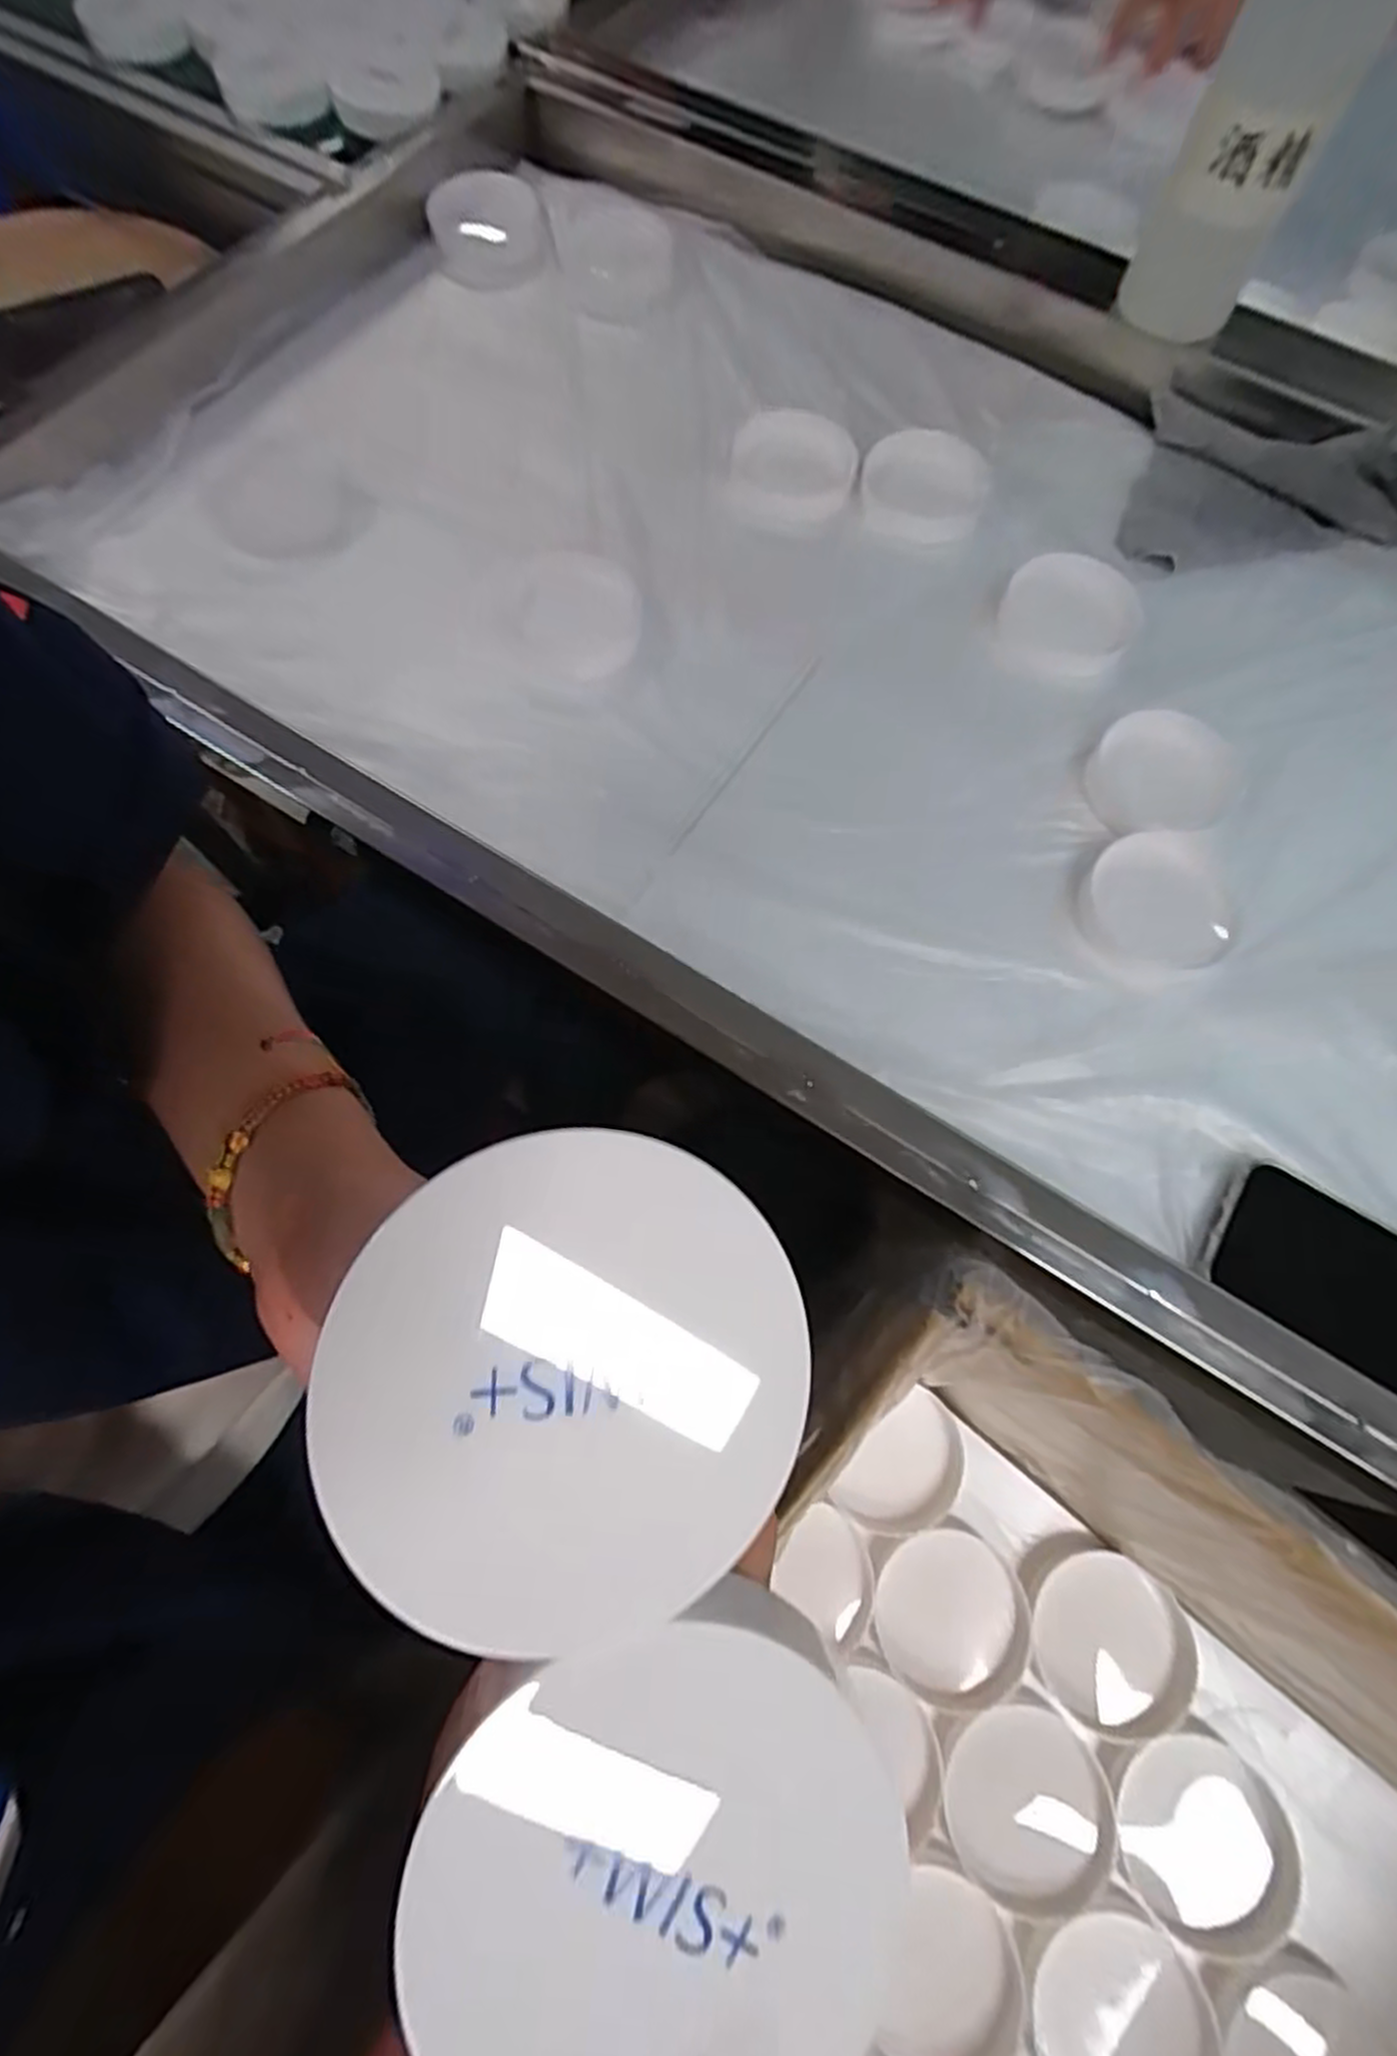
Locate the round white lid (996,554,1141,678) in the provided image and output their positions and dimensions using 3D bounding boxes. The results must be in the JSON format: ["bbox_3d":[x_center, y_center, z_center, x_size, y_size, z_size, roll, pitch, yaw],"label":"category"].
[{"bbox_3d":[0.218,-0.243,0.463,0.075,0.008,0.084,28,73,7],"label":"round white lid"}]

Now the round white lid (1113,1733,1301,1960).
[{"bbox_3d":[0.235,0.379,0.366,0.071,0.020,0.070,1,71,-2],"label":"round white lid"}]

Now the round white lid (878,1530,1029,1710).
[{"bbox_3d":[0.129,0.301,0.401,0.073,0.007,0.073,1,71,-2],"label":"round white lid"}]

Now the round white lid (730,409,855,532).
[{"bbox_3d":[0.058,-0.346,0.487,0.074,0.020,0.079,1,71,-2],"label":"round white lid"}]

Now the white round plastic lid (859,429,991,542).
[{"bbox_3d":[0.142,-0.342,0.494,0.077,0.012,0.078,1,71,-2],"label":"white round plastic lid"}]

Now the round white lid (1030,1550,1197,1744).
[{"bbox_3d":[0.212,0.311,0.402,0.076,0.020,0.071,1,71,-2],"label":"round white lid"}]

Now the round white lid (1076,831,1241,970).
[{"bbox_3d":[0.234,-0.065,0.398,0.076,0.009,0.070,1,71,-2],"label":"round white lid"}]

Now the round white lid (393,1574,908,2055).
[{"bbox_3d":[-0.006,0.131,0.125,0.072,0.019,0.072,-14,85,-8],"label":"round white lid"}]

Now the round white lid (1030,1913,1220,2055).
[{"bbox_3d":[0.185,0.437,0.341,0.075,0.019,0.068,-23,73,-9],"label":"round white lid"}]

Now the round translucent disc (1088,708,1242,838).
[{"bbox_3d":[0.251,-0.138,0.424,0.088,0.012,0.071,-42,77,-14],"label":"round translucent disc"}]

